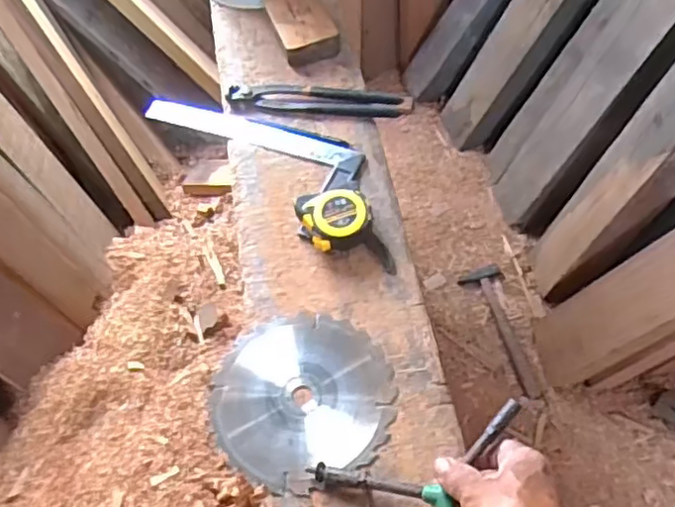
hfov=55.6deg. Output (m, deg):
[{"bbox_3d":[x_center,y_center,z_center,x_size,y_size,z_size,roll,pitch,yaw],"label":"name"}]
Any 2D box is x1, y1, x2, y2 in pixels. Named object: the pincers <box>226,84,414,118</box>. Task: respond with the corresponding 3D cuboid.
[{"bbox_3d":[-0.024,-0.190,0.796,0.230,0.031,0.042,9,59,8],"label":"pincers"}]

